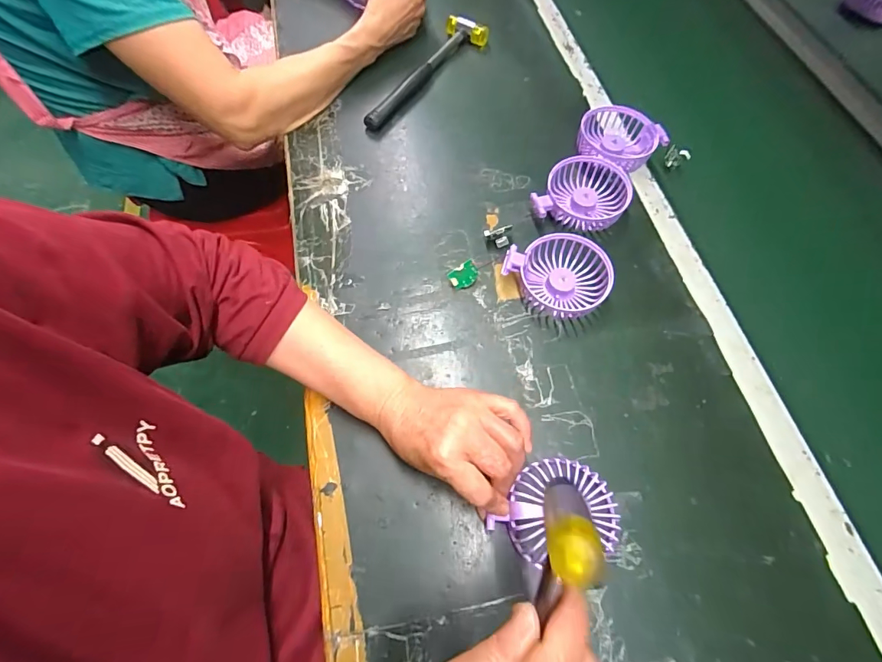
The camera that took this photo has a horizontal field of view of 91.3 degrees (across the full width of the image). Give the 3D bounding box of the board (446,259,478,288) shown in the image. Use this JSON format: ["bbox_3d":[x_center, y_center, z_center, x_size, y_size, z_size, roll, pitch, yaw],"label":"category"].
[{"bbox_3d":[0.024,-0.058,0.455,0.030,0.006,0.025,-34,112,0],"label":"board"}]

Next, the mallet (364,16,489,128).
[{"bbox_3d":[-0.022,-0.349,0.587,0.060,0.035,0.231,31,67,13],"label":"mallet"}]

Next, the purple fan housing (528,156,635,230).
[{"bbox_3d":[0.159,-0.153,0.489,0.100,0.035,0.088,18,65,7],"label":"purple fan housing"}]

